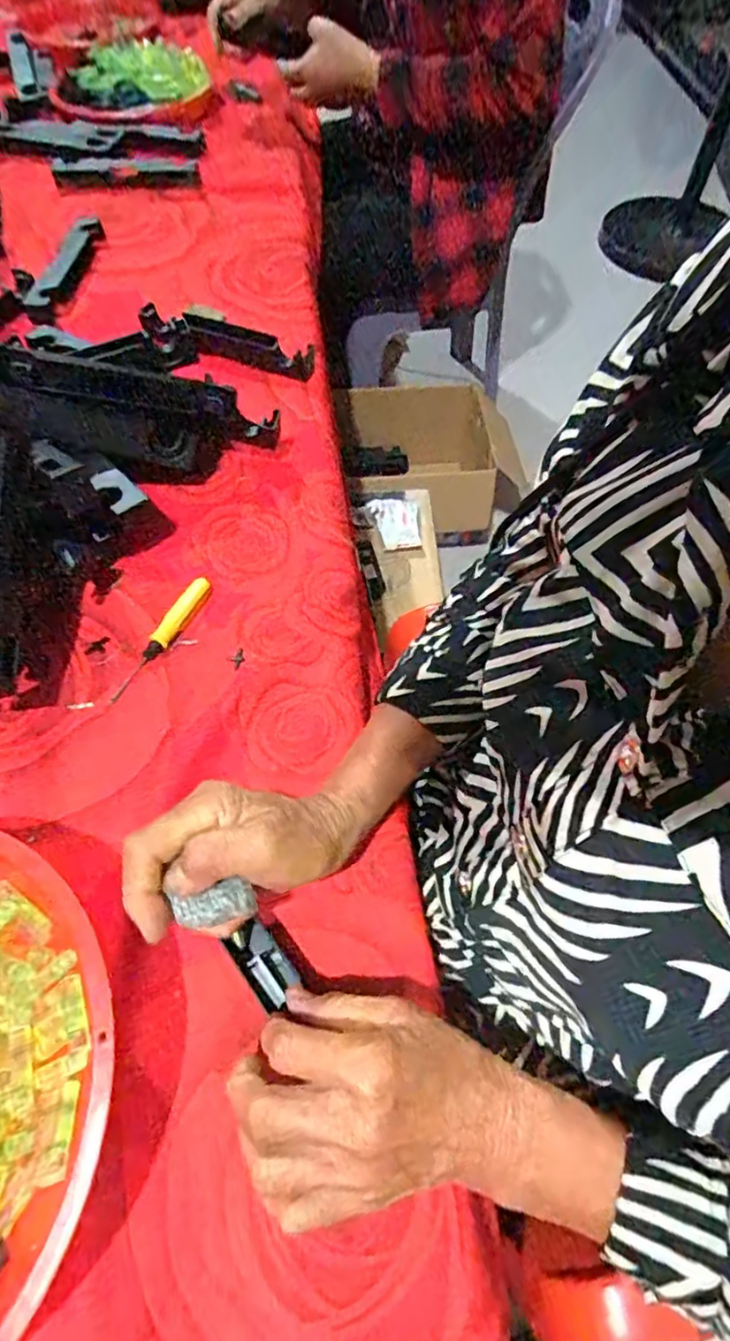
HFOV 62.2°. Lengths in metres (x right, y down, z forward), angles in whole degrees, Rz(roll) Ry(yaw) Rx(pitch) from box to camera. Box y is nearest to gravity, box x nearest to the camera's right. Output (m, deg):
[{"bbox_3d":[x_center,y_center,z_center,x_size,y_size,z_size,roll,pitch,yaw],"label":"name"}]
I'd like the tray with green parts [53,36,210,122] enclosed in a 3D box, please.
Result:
[{"bbox_3d":[-0.356,-0.902,0.902,0.217,0.055,0.237,-17,60,-12],"label":"tray with green parts"}]

